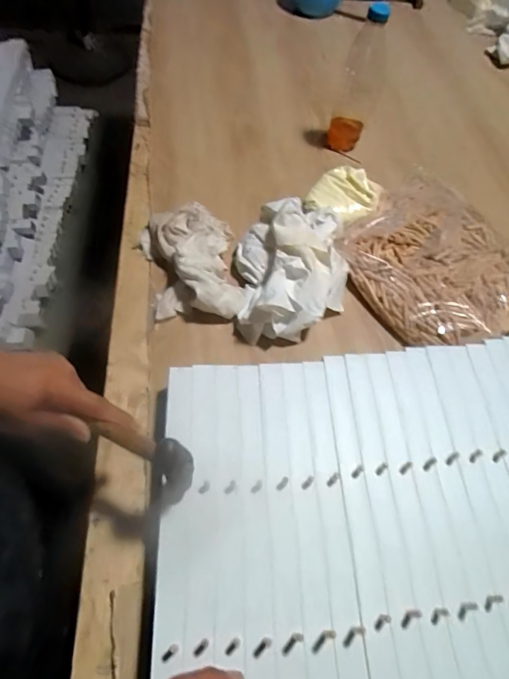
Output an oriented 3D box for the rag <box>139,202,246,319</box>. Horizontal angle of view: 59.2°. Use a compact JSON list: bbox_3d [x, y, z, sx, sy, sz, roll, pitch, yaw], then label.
[{"bbox_3d":[-0.086,-0.106,0.626,0.128,0.056,0.191,-12,59,-12],"label":"rag"}]

